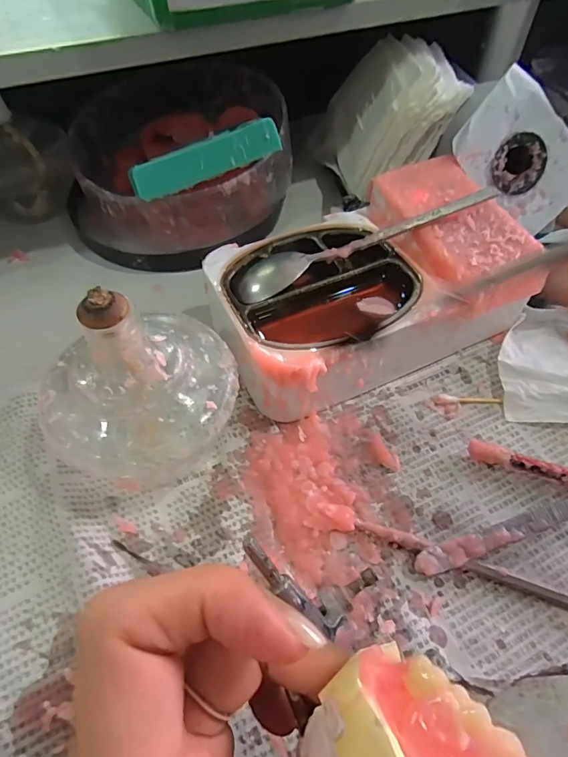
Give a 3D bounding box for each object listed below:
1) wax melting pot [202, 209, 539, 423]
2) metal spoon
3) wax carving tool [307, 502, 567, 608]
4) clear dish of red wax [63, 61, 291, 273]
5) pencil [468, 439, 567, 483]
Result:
[{"bbox_3d":[0.049,-0.052,0.281,0.188,0.056,0.106,-22,58,-16],"label":"wax melting pot"},{"bbox_3d":[0.051,-0.089,0.267,0.166,0.017,0.030,-21,57,-15],"label":"metal spoon"},{"bbox_3d":[0.099,0.091,0.204,0.176,0.012,0.012,16,56,11],"label":"wax carving tool"},{"bbox_3d":[-0.092,-0.191,0.370,0.175,0.080,0.181,0,55,0],"label":"clear dish of red wax"},{"bbox_3d":[0.179,0.058,0.228,0.156,0.013,0.008,14,56,9],"label":"pencil"}]

